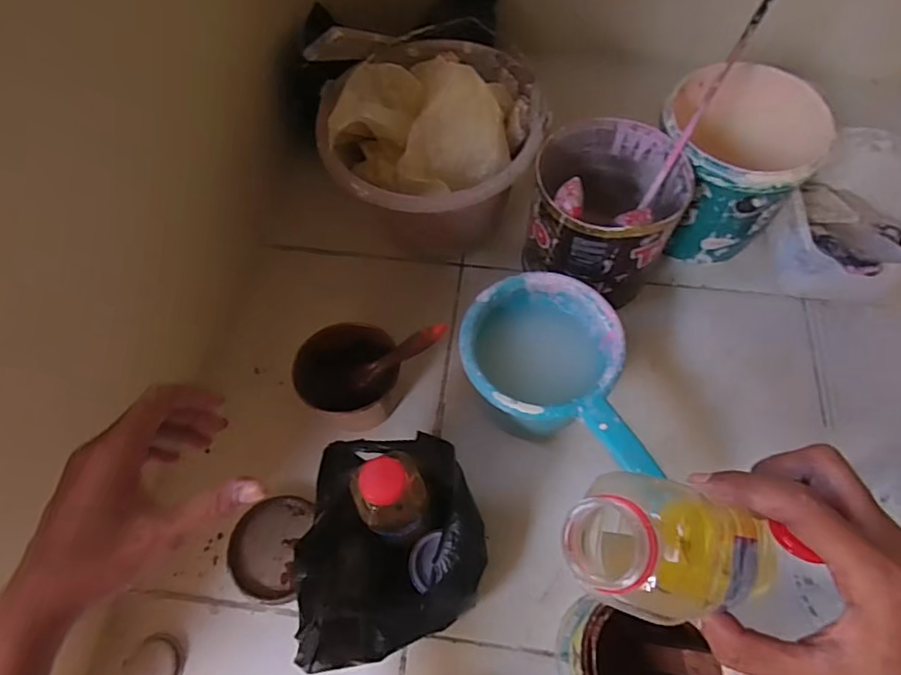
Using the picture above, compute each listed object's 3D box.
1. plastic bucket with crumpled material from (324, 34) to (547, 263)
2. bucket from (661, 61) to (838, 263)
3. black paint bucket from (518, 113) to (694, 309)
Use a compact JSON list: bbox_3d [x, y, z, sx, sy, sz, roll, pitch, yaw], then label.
[{"bbox_3d":[-0.019,-0.213,0.643,0.221,0.214,0.225,-1,63,2],"label":"plastic bucket with crumpled material"},{"bbox_3d":[0.301,-0.183,0.624,0.152,0.170,0.152,-1,63,2],"label":"bucket"},{"bbox_3d":[0.161,-0.133,0.596,0.148,0.190,0.159,-1,63,2],"label":"black paint bucket"}]

